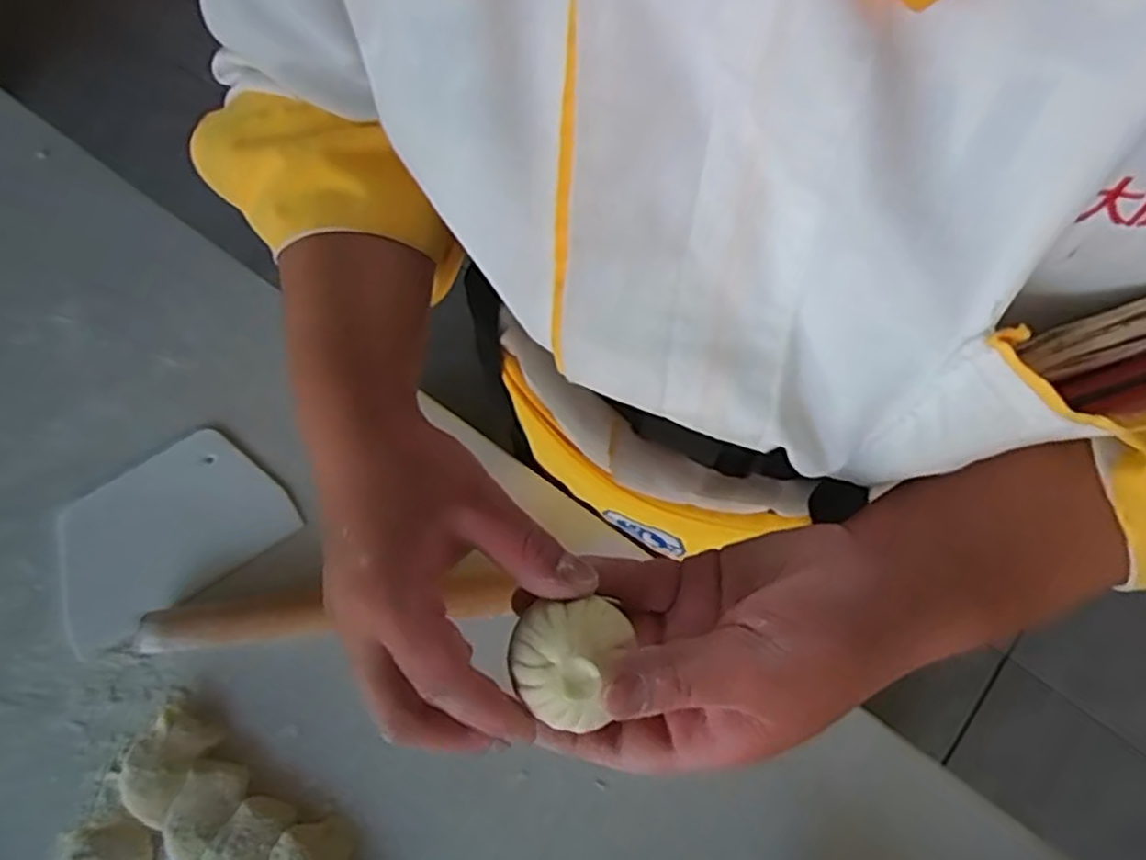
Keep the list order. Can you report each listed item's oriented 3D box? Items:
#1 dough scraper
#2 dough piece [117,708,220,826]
[{"bbox_3d":[-0.271,0.064,0.479,0.145,0.006,0.103,-35,70,-12],"label":"dough scraper"},{"bbox_3d":[-0.236,0.192,0.416,0.038,0.014,0.054,20,66,9],"label":"dough piece"}]

